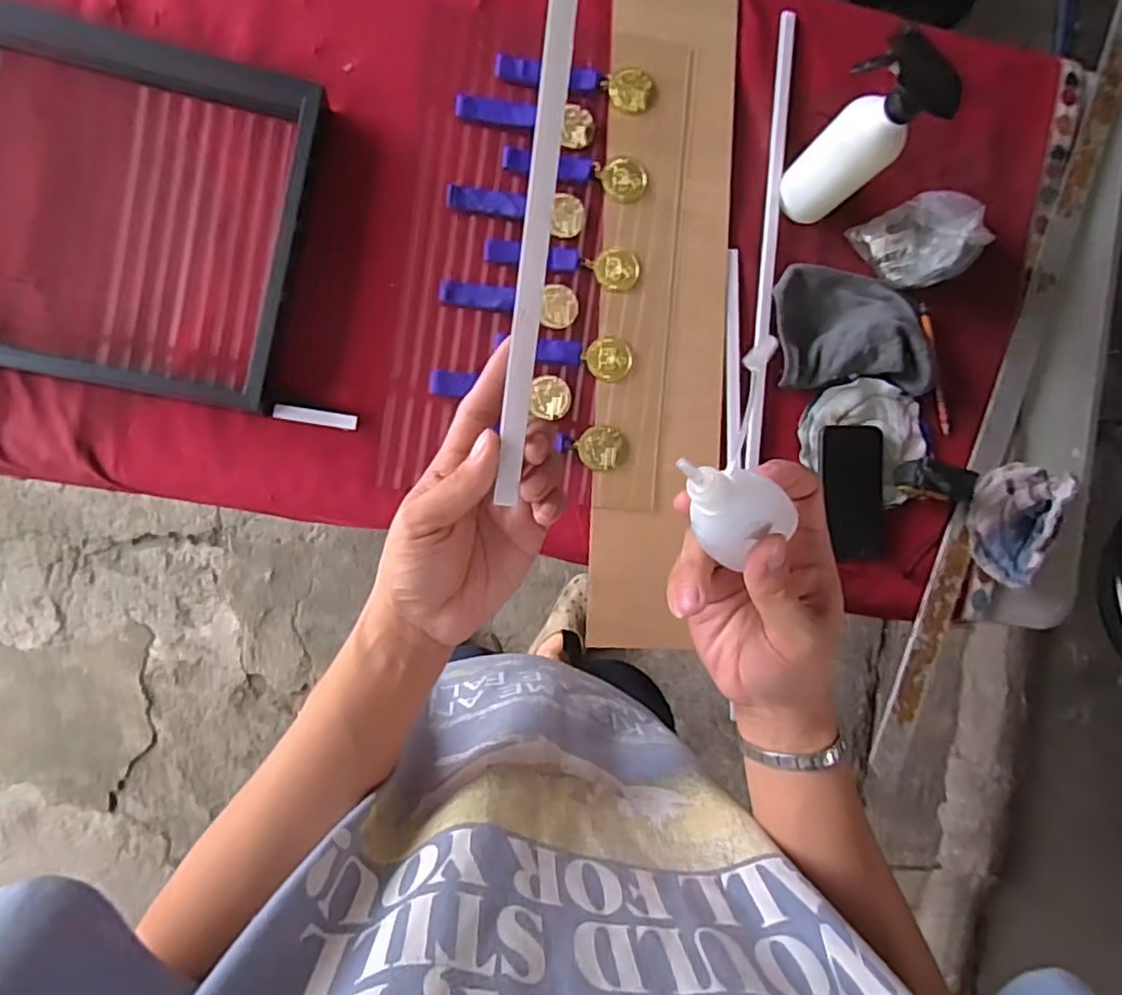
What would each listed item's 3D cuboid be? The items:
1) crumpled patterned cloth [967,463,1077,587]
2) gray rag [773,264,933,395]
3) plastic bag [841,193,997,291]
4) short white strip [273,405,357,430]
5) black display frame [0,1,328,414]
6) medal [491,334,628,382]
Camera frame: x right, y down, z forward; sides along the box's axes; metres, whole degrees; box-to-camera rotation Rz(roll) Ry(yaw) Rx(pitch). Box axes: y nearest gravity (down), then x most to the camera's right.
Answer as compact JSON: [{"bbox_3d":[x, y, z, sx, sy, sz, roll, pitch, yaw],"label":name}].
[{"bbox_3d":[0.525,0.024,0.756,0.094,0.053,0.142,24,84,-7],"label":"crumpled patterned cloth"},{"bbox_3d":[0.337,-0.196,0.752,0.185,0.039,0.145,2,87,-9],"label":"gray rag"},{"bbox_3d":[0.409,-0.292,0.737,0.097,0.080,0.102,-24,92,-9],"label":"plastic bag"},{"bbox_3d":[-0.253,-0.083,0.677,0.081,0.010,0.017,7,87,-9],"label":"short white strip"},{"bbox_3d":[-0.546,-0.309,0.633,0.583,0.062,0.356,10,86,-9],"label":"black display frame"},{"bbox_3d":[0.004,-0.153,0.720,0.148,0.014,0.048,0,102,-8],"label":"medal"}]

